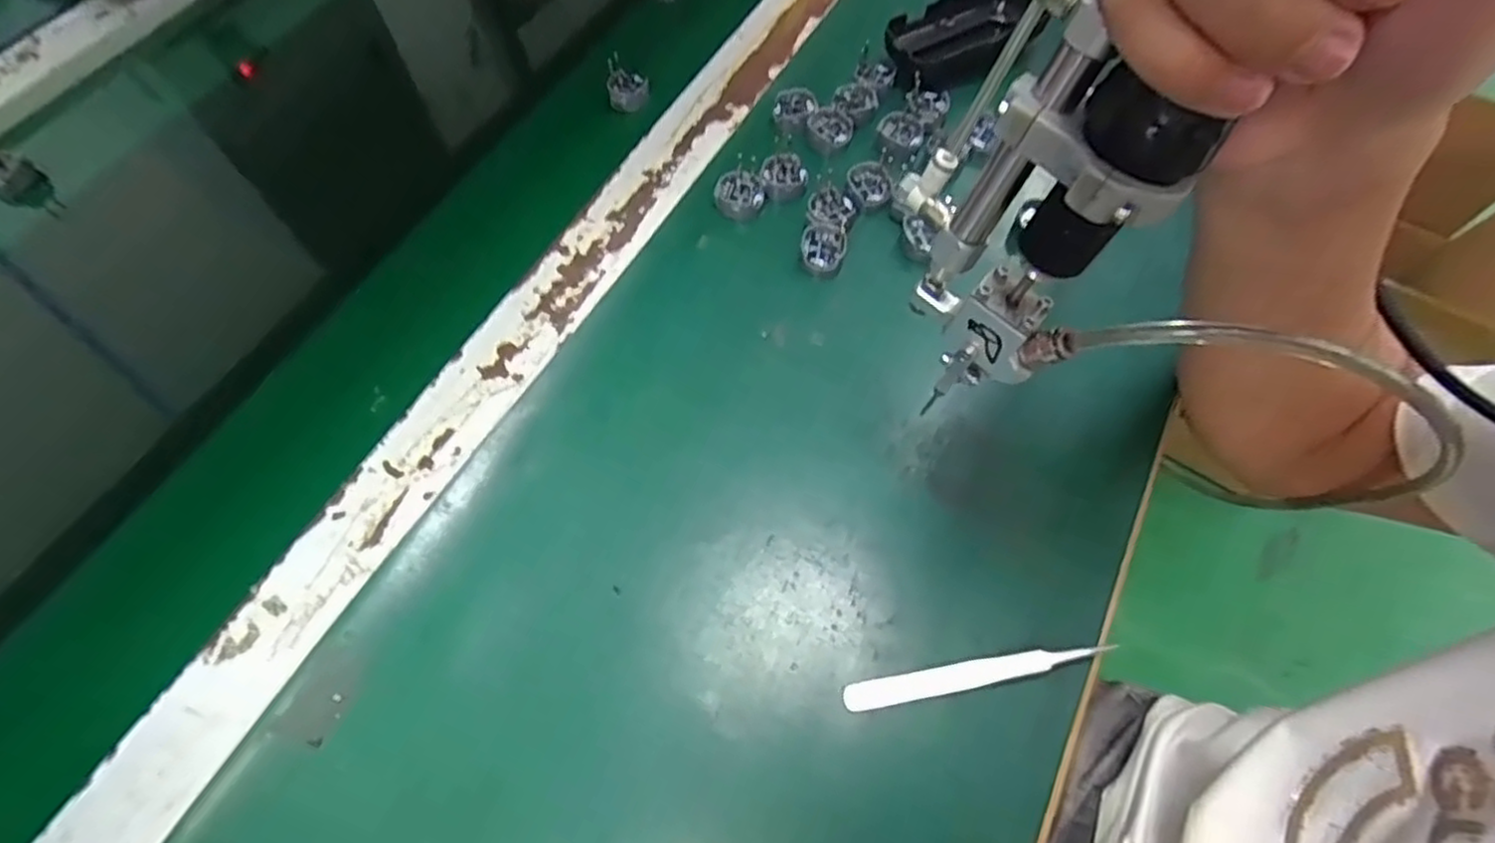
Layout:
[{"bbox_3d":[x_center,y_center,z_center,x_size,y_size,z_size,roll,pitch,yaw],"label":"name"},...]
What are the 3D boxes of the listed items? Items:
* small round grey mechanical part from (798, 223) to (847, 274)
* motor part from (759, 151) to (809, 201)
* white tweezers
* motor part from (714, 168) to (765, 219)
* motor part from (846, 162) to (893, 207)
[{"bbox_3d":[0.042,-0.096,0.393,0.025,0.012,0.029,11,63,8],"label":"small round grey mechanical part"},{"bbox_3d":[0.022,-0.148,0.419,0.027,0.013,0.026,-1,62,2],"label":"motor part"},{"bbox_3d":[0.094,0.104,0.288,0.108,0.008,0.010,-10,62,-3],"label":"white tweezers"},{"bbox_3d":[-0.005,-0.135,0.413,0.028,0.014,0.026,-1,62,2],"label":"motor part"},{"bbox_3d":[0.072,-0.138,0.410,0.022,0.012,0.028,-25,64,-11],"label":"motor part"}]

